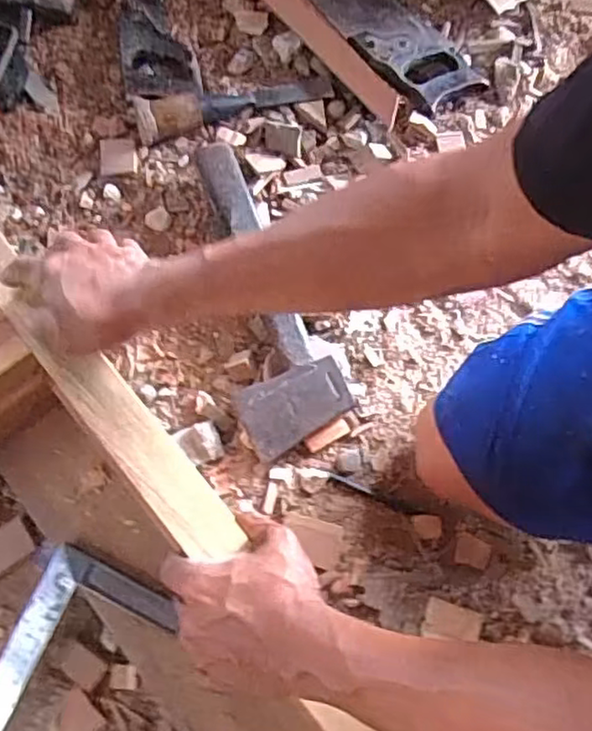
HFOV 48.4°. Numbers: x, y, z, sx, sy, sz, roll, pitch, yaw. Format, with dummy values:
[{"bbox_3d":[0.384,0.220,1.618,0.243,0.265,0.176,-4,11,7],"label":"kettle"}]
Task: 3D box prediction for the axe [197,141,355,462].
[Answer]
[{"bbox_3d":[-0.054,-0.075,0.690,0.104,0.047,0.328,-23,75,-9],"label":"axe"}]

